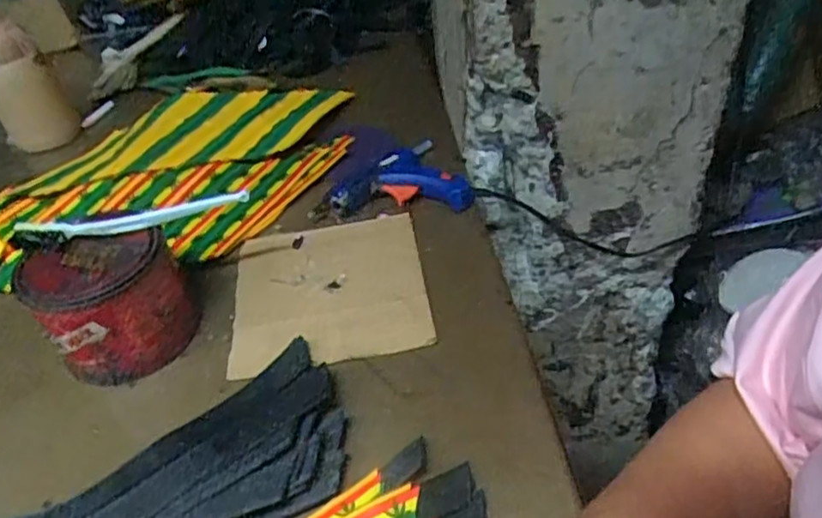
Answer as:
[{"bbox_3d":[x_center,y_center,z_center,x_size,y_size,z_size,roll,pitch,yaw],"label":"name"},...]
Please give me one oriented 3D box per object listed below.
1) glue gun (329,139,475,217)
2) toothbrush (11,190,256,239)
[{"bbox_3d":[-0.009,-0.079,0.618,0.125,0.028,0.083,-5,41,2],"label":"glue gun"},{"bbox_3d":[-0.202,-0.031,0.477,0.166,0.014,0.018,-8,41,-1],"label":"toothbrush"}]

